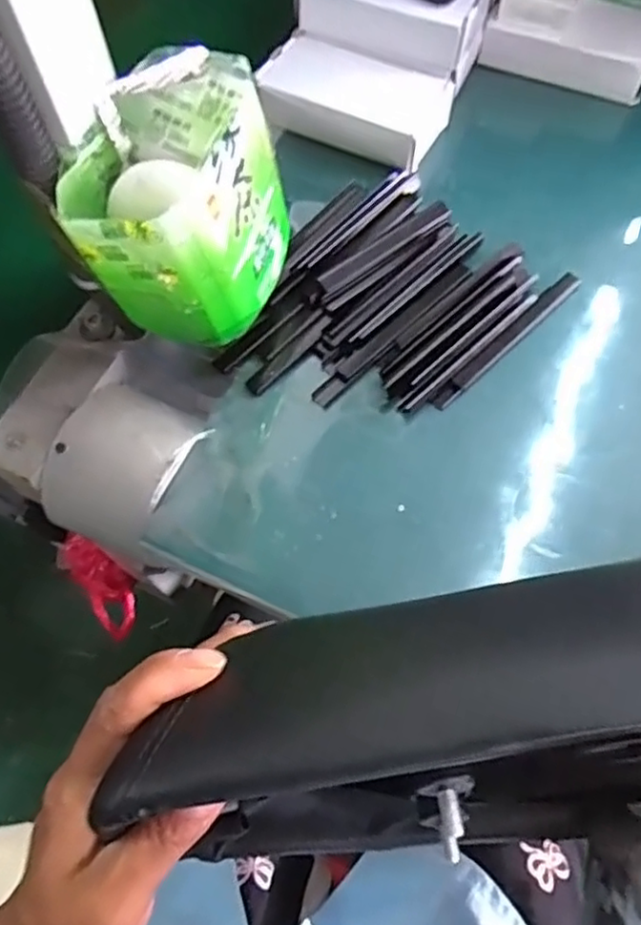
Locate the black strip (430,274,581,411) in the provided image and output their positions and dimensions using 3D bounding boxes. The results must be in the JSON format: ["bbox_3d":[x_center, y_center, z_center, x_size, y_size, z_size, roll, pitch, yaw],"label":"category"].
[{"bbox_3d":[0.113,-0.074,0.382,0.012,0.010,0.128,41,72,18],"label":"black strip"}]

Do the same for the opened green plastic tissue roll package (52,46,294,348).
[{"bbox_3d":[-0.067,-0.129,0.322,0.085,0.090,0.112,17,67,9],"label":"opened green plastic tissue roll package"}]

